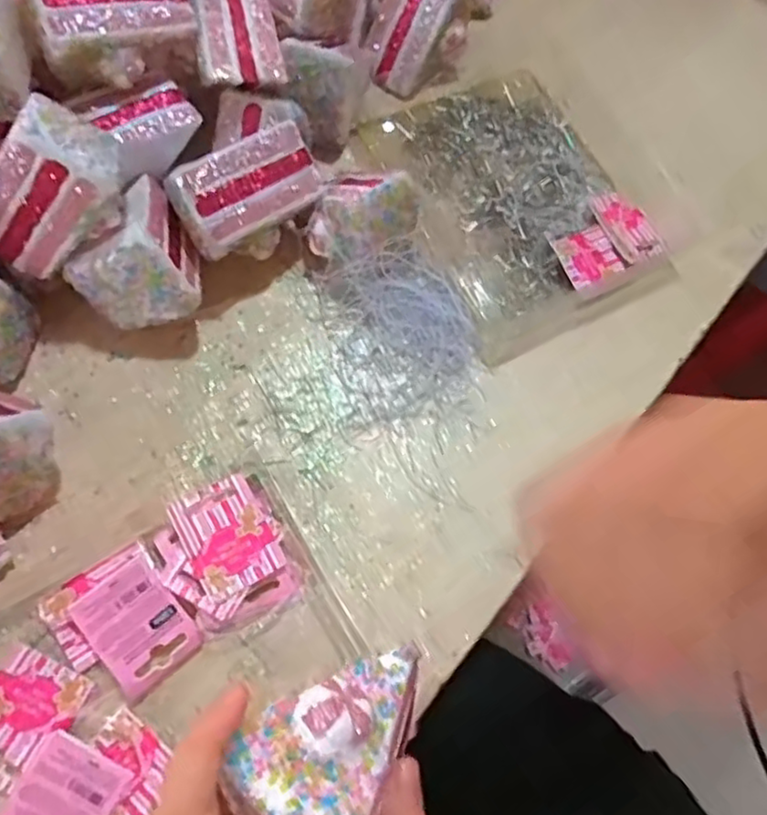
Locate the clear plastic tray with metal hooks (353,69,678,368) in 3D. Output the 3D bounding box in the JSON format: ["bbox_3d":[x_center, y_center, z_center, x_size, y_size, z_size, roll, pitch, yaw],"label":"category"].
[{"bbox_3d":[0.093,-0.149,0.476,0.160,0.026,0.198,-26,76,-14],"label":"clear plastic tray with metal hooks"}]

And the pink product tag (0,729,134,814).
[{"bbox_3d":[-0.154,0.192,0.311,0.046,0.011,0.060,25,69,7],"label":"pink product tag"}]

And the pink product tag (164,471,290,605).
[{"bbox_3d":[-0.084,0.069,0.358,0.047,0.004,0.057,-27,78,-19],"label":"pink product tag"}]

